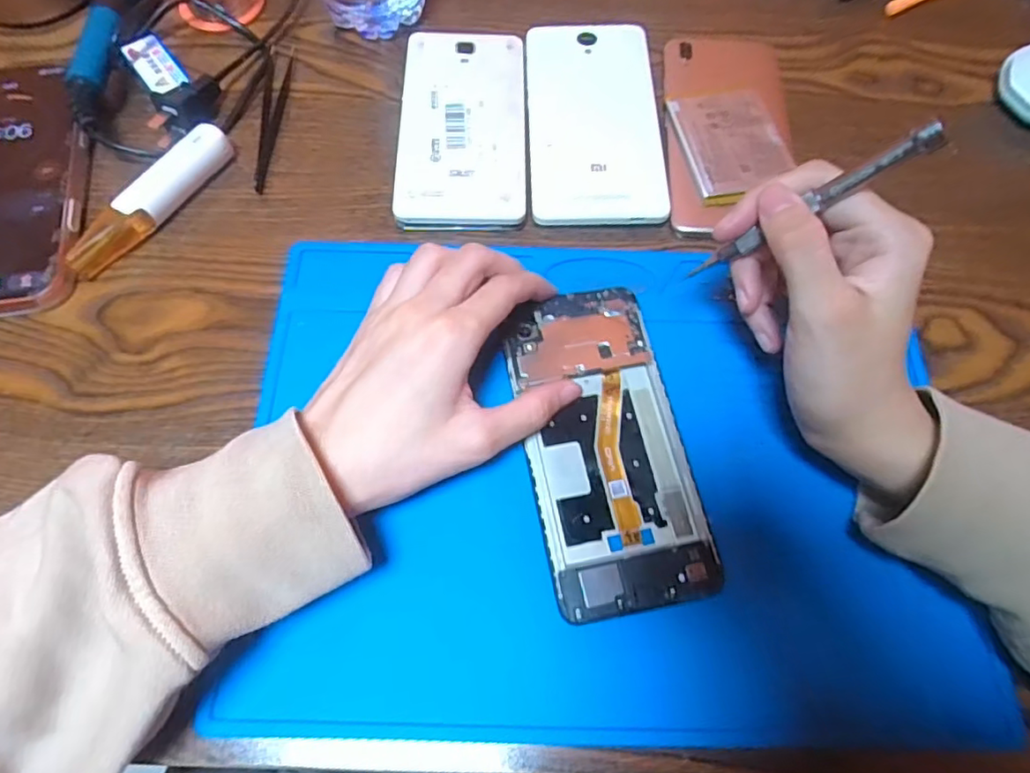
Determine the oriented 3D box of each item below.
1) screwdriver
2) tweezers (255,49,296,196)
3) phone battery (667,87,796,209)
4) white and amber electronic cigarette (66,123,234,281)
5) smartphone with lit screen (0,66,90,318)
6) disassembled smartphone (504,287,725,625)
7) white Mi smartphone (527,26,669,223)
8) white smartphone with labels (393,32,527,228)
[{"bbox_3d":[0.110,-0.067,0.229,0.006,0.097,0.007,13,59,-40],"label":"screwdriver"},{"bbox_3d":[-0.142,-0.162,0.353,0.016,0.007,0.112,-5,67,-3],"label":"tweezers"},{"bbox_3d":[0.126,-0.141,0.343,0.059,0.004,0.083,-10,67,-5],"label":"phone battery"},{"bbox_3d":[-0.193,-0.099,0.318,0.016,0.021,0.105,29,70,11],"label":"white and amber electronic cigarette"},{"bbox_3d":[-0.277,-0.110,0.324,0.083,0.017,0.161,-9,67,-5],"label":"smartphone with lit screen"},{"bbox_3d":[0.041,0.024,0.273,0.071,0.007,0.148,-8,69,-4],"label":"disassembled smartphone"},{"bbox_3d":[0.046,-0.158,0.351,0.077,0.007,0.148,-1,67,-1],"label":"white Mi smartphone"},{"bbox_3d":[-0.030,-0.152,0.348,0.072,0.012,0.142,0,67,-1],"label":"white smartphone with labels"}]

